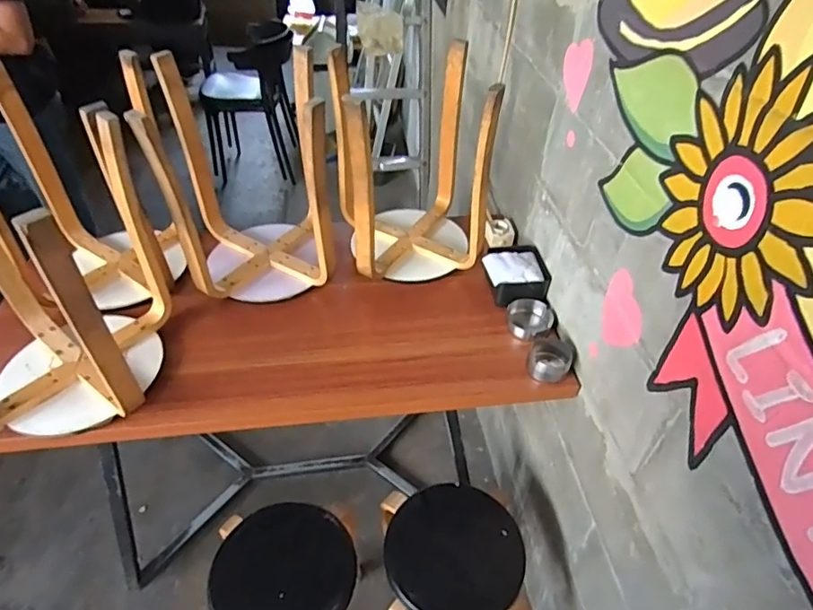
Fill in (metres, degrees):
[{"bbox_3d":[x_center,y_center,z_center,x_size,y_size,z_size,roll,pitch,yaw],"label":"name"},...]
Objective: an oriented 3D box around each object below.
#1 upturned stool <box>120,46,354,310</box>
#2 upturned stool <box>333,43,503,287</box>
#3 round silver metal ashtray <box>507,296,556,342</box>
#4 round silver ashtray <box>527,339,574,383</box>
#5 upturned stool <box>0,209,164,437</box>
[{"bbox_3d":[-0.309,-0.251,1.118,0.357,0.428,0.308,-4,43,-9],"label":"upturned stool"},{"bbox_3d":[0.005,-0.293,1.180,0.297,0.441,0.298,-6,43,-11],"label":"upturned stool"},{"bbox_3d":[0.262,0.031,1.123,0.099,0.050,0.098,2,42,-2],"label":"round silver metal ashtray"},{"bbox_3d":[0.283,0.108,1.043,0.079,0.043,0.083,2,42,-2],"label":"round silver ashtray"},{"bbox_3d":[-0.628,-0.034,0.885,0.337,0.431,0.354,-2,43,-7],"label":"upturned stool"}]

